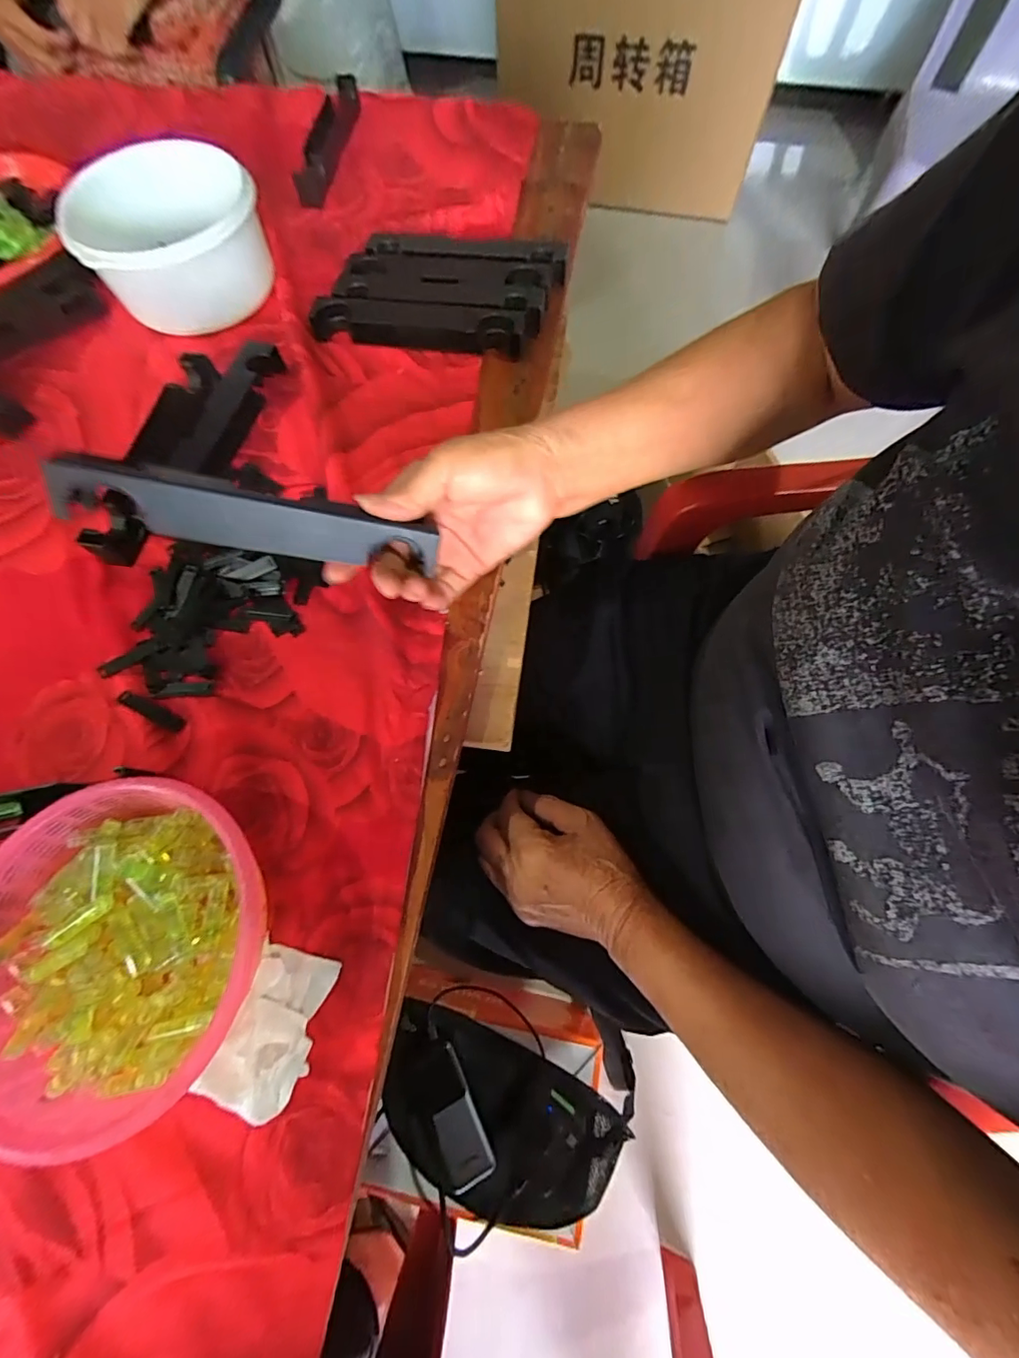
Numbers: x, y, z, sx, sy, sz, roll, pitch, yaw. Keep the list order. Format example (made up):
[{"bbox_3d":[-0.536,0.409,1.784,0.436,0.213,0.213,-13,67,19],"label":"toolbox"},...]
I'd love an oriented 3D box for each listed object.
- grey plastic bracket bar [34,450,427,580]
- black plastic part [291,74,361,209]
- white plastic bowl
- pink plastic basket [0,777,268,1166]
[{"bbox_3d":[-0.141,-0.093,0.286,0.192,0.032,0.022,5,28,-19],"label":"grey plastic bracket bar"},{"bbox_3d":[-0.204,-0.613,0.559,0.029,0.032,0.175,9,71,4],"label":"black plastic part"},{"bbox_3d":[-0.304,-0.402,0.459,0.160,0.078,0.138,-23,72,-7],"label":"white plastic bowl"},{"bbox_3d":[-0.222,0.148,0.277,0.154,0.055,0.163,0,71,1],"label":"pink plastic basket"}]

